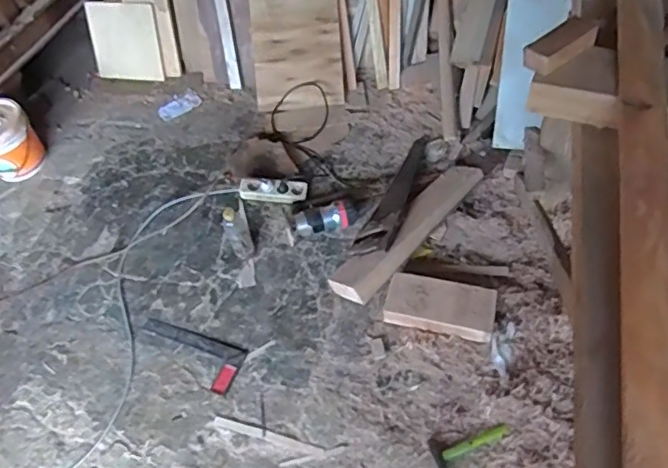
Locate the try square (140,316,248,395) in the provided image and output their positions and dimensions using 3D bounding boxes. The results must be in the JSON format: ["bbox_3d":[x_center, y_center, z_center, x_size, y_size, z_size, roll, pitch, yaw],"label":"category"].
[{"bbox_3d":[-0.373,0.304,1.451,0.297,0.006,0.123,16,58,15],"label":"try square"}]

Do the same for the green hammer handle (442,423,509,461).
[{"bbox_3d":[0.310,0.455,1.248,0.153,0.014,0.027,-27,56,6],"label":"green hammer handle"}]

